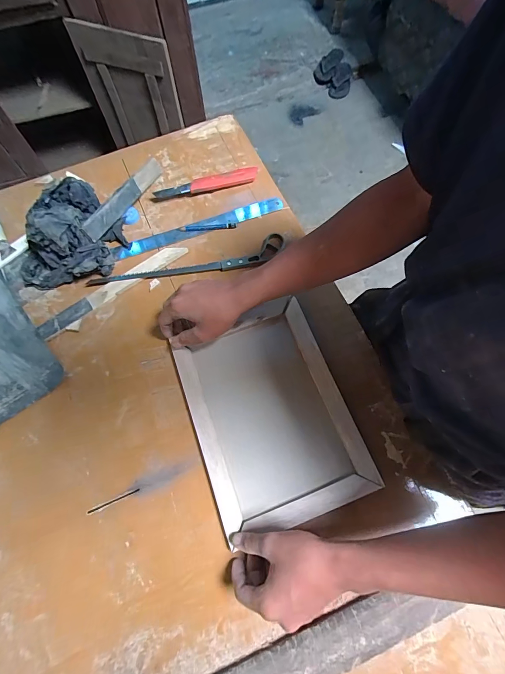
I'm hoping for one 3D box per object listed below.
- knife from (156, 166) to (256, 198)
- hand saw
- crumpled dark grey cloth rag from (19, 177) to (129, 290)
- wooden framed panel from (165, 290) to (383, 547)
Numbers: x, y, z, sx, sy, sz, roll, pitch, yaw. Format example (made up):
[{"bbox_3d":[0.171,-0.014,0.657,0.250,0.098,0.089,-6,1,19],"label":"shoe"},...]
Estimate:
[{"bbox_3d":[-0.081,-0.282,0.609,0.192,0.021,0.027,-19,70,-7],"label":"knife"},{"bbox_3d":[-0.104,-0.115,0.555,0.328,0.014,0.048,-16,70,-5],"label":"hand saw"},{"bbox_3d":[-0.295,-0.162,0.532,0.135,0.076,0.180,26,72,10],"label":"crumpled dark grey cloth rag"},{"bbox_3d":[0.021,0.102,0.464,0.207,0.011,0.280,-20,70,-7],"label":"wooden framed panel"}]

